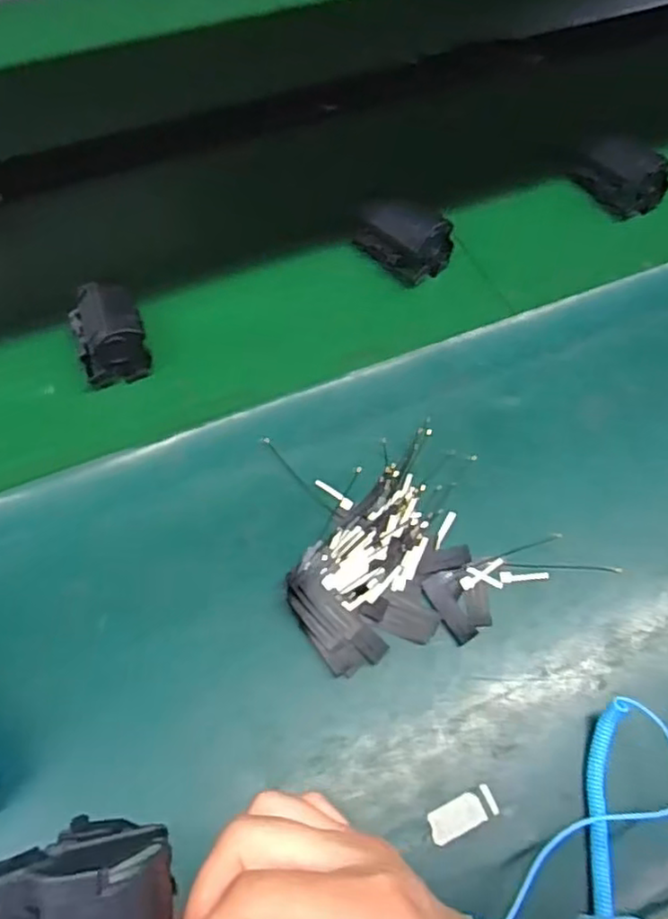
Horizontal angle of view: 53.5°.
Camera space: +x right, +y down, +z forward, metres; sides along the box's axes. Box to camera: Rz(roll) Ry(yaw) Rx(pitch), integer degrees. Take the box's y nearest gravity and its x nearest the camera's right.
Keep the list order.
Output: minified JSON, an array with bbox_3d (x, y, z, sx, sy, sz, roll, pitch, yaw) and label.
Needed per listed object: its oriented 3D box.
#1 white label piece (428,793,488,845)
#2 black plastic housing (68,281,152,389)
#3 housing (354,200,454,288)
[{"bbox_3d":[0.062,0.181,0.334,0.029,0.004,0.014,-21,62,-13],"label":"white label piece"},{"bbox_3d":[-0.160,-0.091,0.473,0.048,0.037,0.070,-19,62,-12],"label":"black plastic housing"},{"bbox_3d":[0.058,-0.177,0.525,0.056,0.039,0.063,-38,67,-21],"label":"housing"}]

